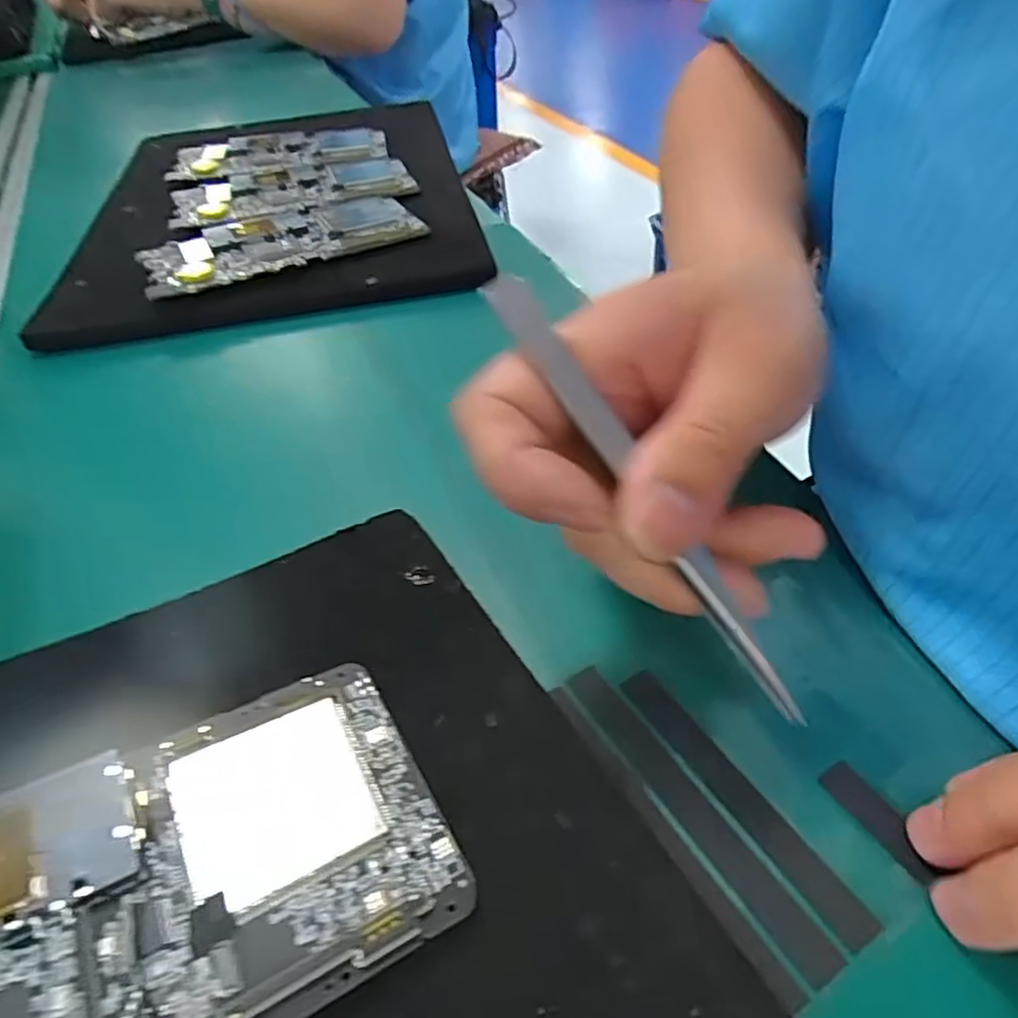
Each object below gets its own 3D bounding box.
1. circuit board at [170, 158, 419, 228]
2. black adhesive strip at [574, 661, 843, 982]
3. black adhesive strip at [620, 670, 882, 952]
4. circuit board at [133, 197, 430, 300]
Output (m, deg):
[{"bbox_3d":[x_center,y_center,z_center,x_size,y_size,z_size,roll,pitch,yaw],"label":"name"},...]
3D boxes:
[{"bbox_3d":[-0.152,-0.228,0.469,0.157,0.006,0.098,-20,47,-13],"label":"circuit board"},{"bbox_3d":[0.046,0.076,0.175,0.010,0.004,0.090,-32,53,-14],"label":"black adhesive strip"},{"bbox_3d":[0.059,0.072,0.175,0.009,0.004,0.080,-29,50,-20],"label":"black adhesive strip"},{"bbox_3d":[-0.136,-0.164,0.403,0.158,0.006,0.079,-22,48,-15],"label":"circuit board"}]

